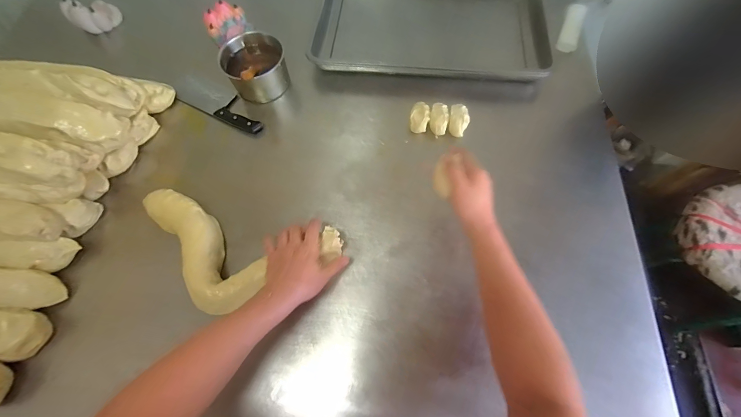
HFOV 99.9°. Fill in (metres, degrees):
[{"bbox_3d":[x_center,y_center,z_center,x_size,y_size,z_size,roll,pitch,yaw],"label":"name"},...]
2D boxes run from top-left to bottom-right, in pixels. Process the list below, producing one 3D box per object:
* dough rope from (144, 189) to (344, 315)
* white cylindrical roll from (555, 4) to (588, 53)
[{"bbox_3d":[-0.279,0.080,0.583,0.422,0.058,0.202,13,68,7],"label":"dough rope"},{"bbox_3d":[0.550,-0.498,0.854,0.053,0.036,0.161,19,68,9],"label":"white cylindrical roll"}]

